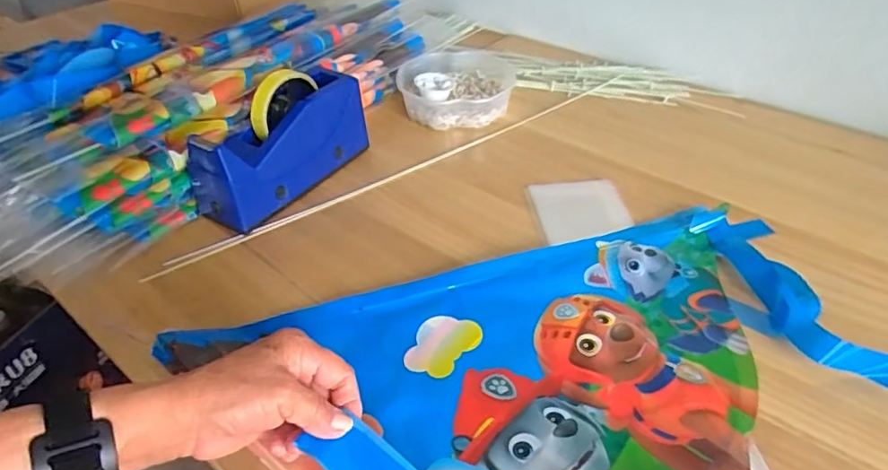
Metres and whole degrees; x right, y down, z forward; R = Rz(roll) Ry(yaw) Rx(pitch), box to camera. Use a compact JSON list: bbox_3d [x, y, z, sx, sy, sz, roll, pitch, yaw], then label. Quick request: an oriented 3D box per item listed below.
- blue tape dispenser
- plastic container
[{"bbox_3d":[-0.175,-0.107,0.620,0.074,0.113,0.200,27,47,30],"label":"blue tape dispenser"},{"bbox_3d":[0.018,-0.210,0.793,0.163,0.039,0.172,-4,39,-4],"label":"plastic container"}]

